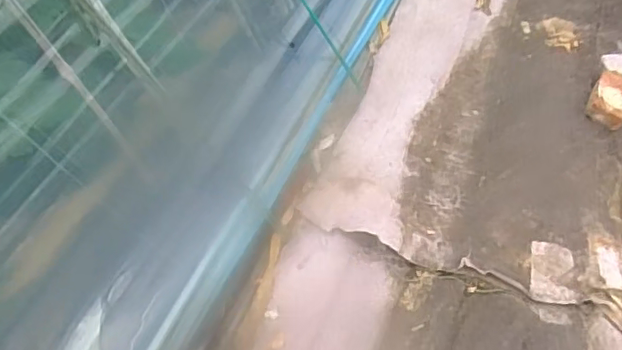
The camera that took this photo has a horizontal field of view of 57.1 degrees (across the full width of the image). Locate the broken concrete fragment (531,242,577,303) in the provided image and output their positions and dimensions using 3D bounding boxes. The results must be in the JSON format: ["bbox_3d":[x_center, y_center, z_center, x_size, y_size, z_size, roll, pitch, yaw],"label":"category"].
[{"bbox_3d":[0.636,0.261,1.505,0.115,0.039,0.188,11,53,8],"label":"broken concrete fragment"}]

